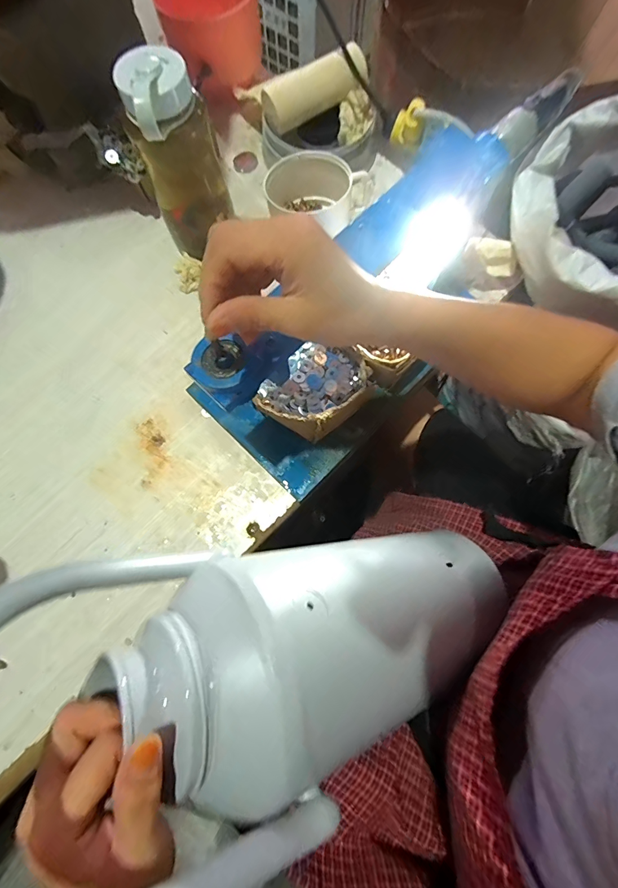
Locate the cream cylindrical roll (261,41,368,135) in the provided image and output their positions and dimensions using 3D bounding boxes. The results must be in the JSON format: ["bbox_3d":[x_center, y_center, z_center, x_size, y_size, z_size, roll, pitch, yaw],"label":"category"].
[{"bbox_3d":[0.009,-0.483,0.526,0.147,0.046,0.039,-26,77,-6],"label":"cream cylindrical roll"}]

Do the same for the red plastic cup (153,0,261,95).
[{"bbox_3d":[-0.138,-0.599,0.559,0.138,0.099,0.149,-9,76,-2],"label":"red plastic cup"}]

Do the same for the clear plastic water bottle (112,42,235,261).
[{"bbox_3d":[-0.140,-0.308,0.441,0.088,0.198,0.093,-19,76,-4],"label":"clear plastic water bottle"}]

